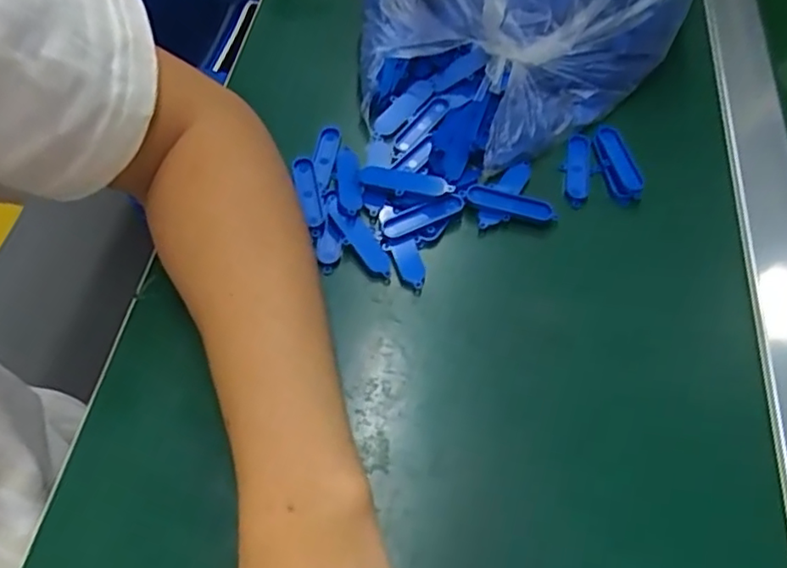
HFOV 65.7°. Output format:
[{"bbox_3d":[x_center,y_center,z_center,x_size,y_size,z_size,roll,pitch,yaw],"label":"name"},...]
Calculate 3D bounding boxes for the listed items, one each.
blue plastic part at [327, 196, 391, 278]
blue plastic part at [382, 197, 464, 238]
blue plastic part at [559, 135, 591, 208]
[{"bbox_3d":[-0.021,-0.030,0.355,0.015,0.007,0.061,-30,65,-18],"label":"blue plastic part"},{"bbox_3d":[0.018,-0.041,0.361,0.051,0.004,0.011,-23,63,-15],"label":"blue plastic part"},{"bbox_3d":[0.118,-0.073,0.392,0.018,0.007,0.055,11,59,4],"label":"blue plastic part"}]

